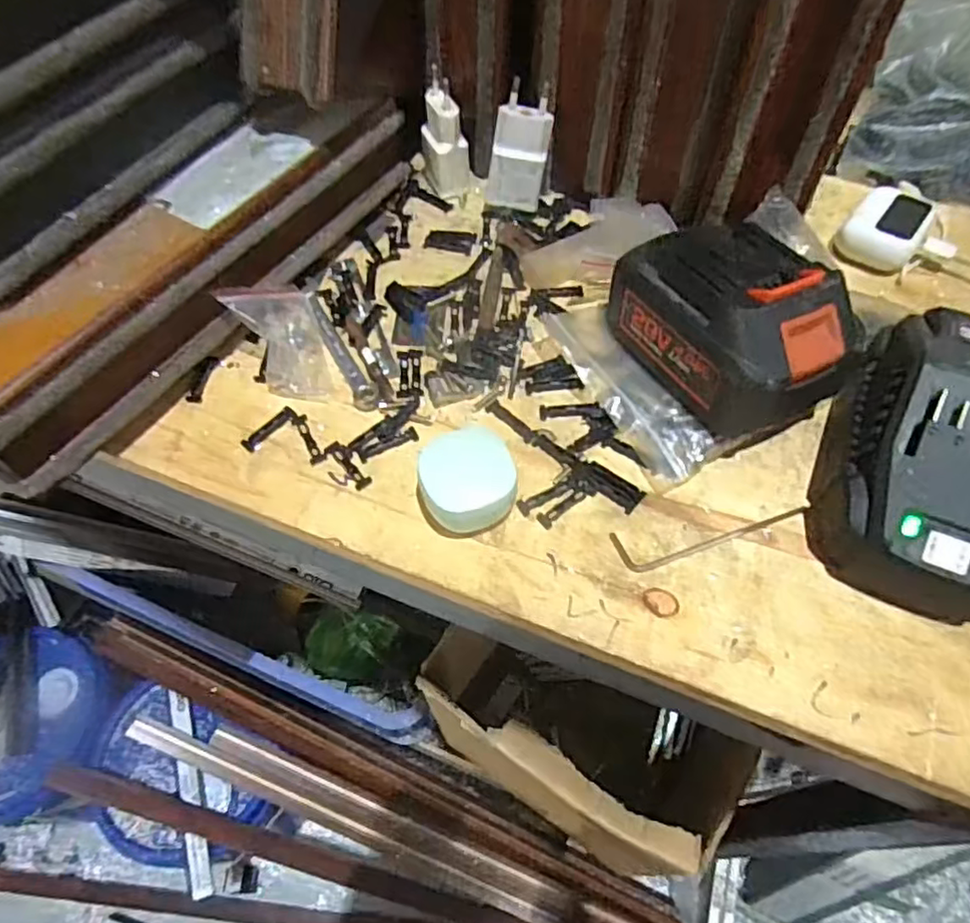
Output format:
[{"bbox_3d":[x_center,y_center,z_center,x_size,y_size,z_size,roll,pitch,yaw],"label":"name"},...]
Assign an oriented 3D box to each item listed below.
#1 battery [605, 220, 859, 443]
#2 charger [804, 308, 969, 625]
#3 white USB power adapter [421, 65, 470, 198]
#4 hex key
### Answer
[{"bbox_3d":[0.123,-0.072,0.320,0.070,0.061,0.111,-26,60,-14],"label":"battery"},{"bbox_3d":[0.204,-0.003,0.290,0.083,0.066,0.127,24,62,16],"label":"charger"},{"bbox_3d":[-0.026,-0.218,0.433,0.026,0.067,0.036,-19,59,-10],"label":"white USB power adapter"},{"bbox_3d":[0.108,0.037,0.305,0.094,0.004,0.020,-7,58,-2],"label":"hex key"}]

